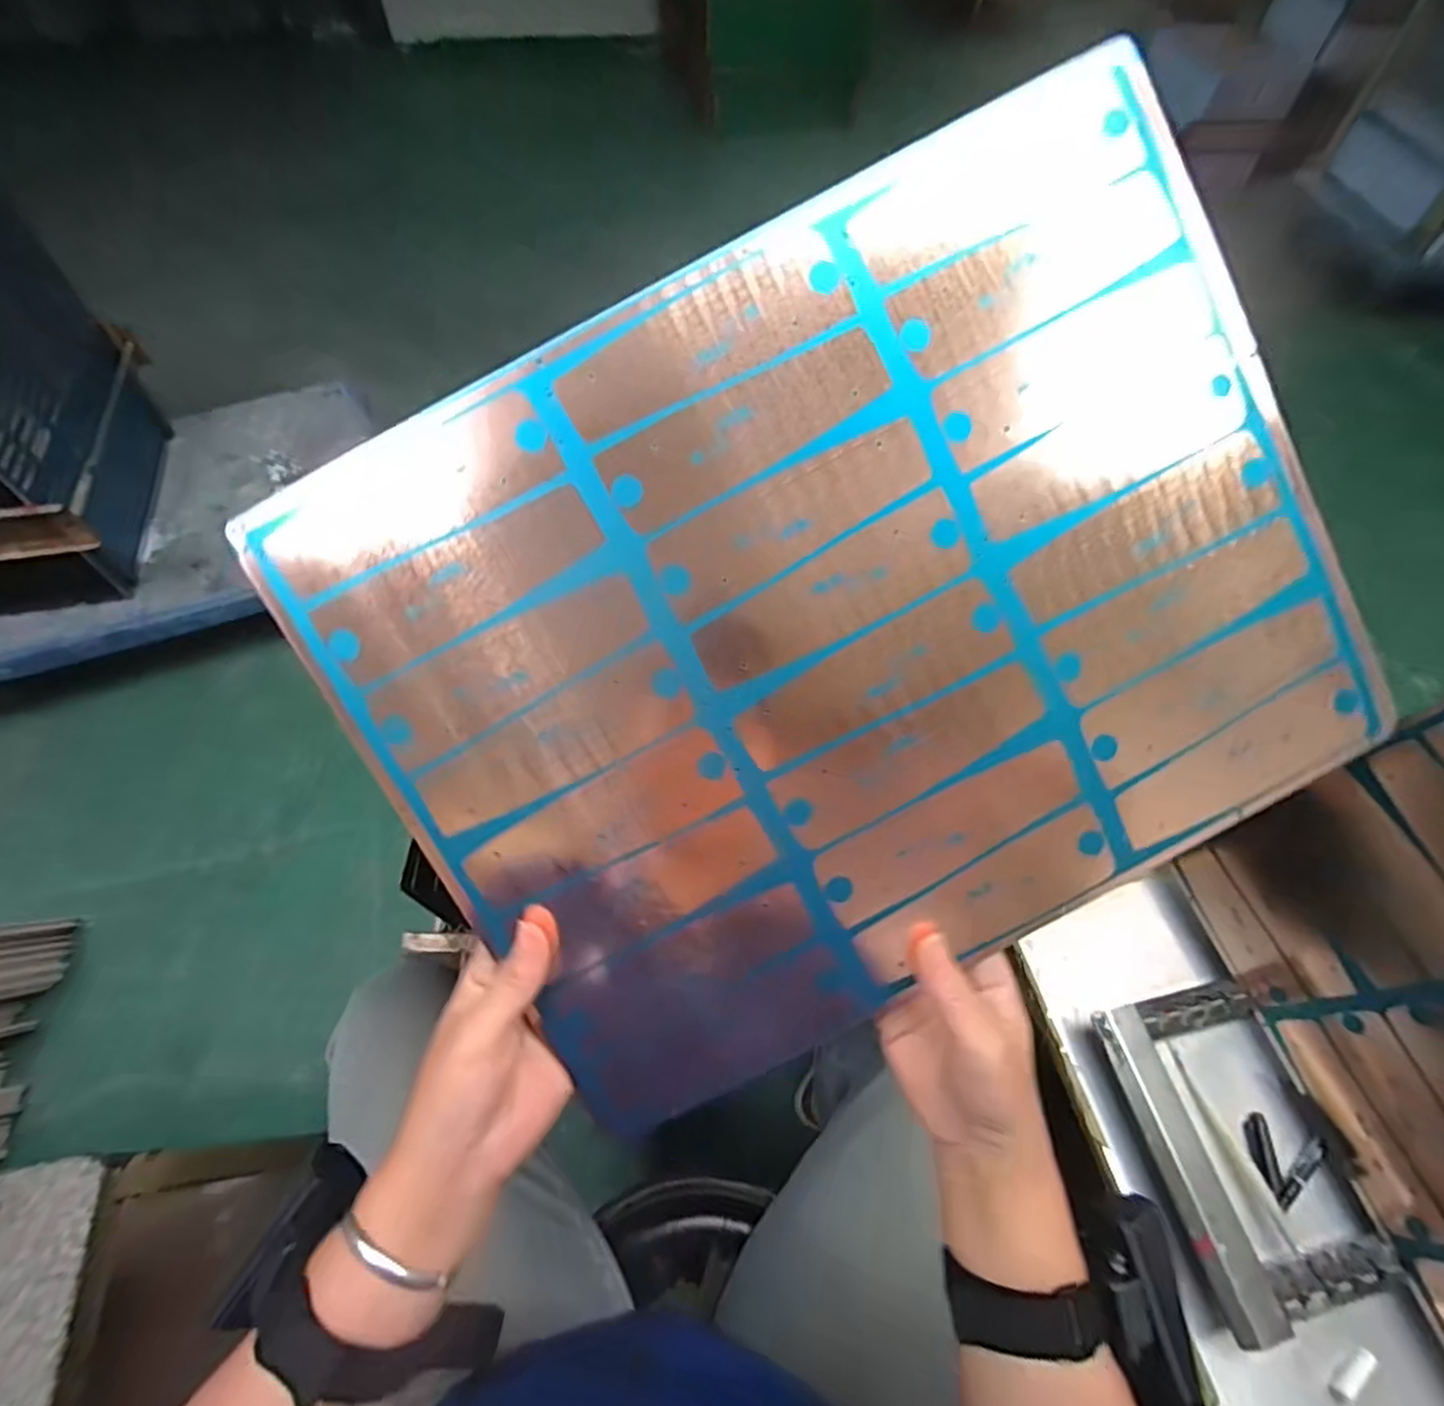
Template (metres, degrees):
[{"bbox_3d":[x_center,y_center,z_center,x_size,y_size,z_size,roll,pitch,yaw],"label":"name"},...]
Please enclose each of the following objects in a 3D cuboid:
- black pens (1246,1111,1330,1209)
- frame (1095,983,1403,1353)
[{"bbox_3d":[0.413,0.331,0.489,0.058,0.010,0.046,-35,68,-20],"label":"black pens"},{"bbox_3d":[0.370,0.316,0.474,0.125,0.024,0.195,-9,61,-8],"label":"frame"}]

